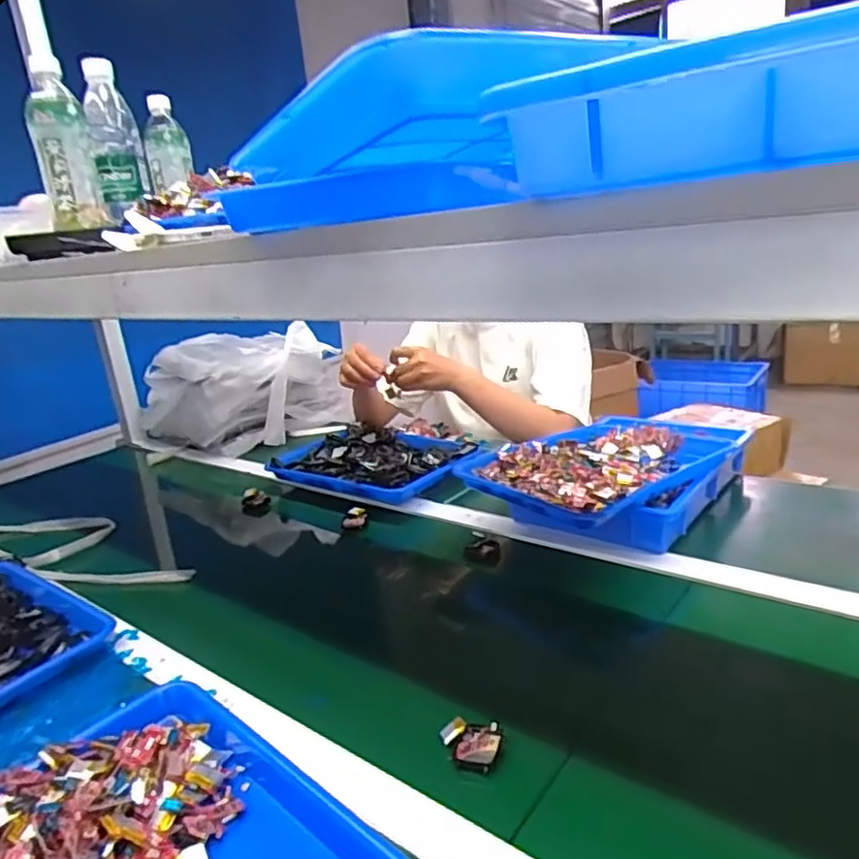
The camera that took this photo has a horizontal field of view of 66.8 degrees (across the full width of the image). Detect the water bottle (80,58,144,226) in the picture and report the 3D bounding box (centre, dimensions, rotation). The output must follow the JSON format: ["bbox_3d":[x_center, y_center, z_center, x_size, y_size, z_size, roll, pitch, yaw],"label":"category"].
[{"bbox_3d":[-0.391,-0.357,0.806,0.055,0.178,0.059,-12,18,-17],"label":"water bottle"}]

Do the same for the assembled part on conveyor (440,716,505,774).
[{"bbox_3d":[0.032,0.256,0.535,0.051,0.026,0.035,4,20,32],"label":"assembled part on conveyor"}]

